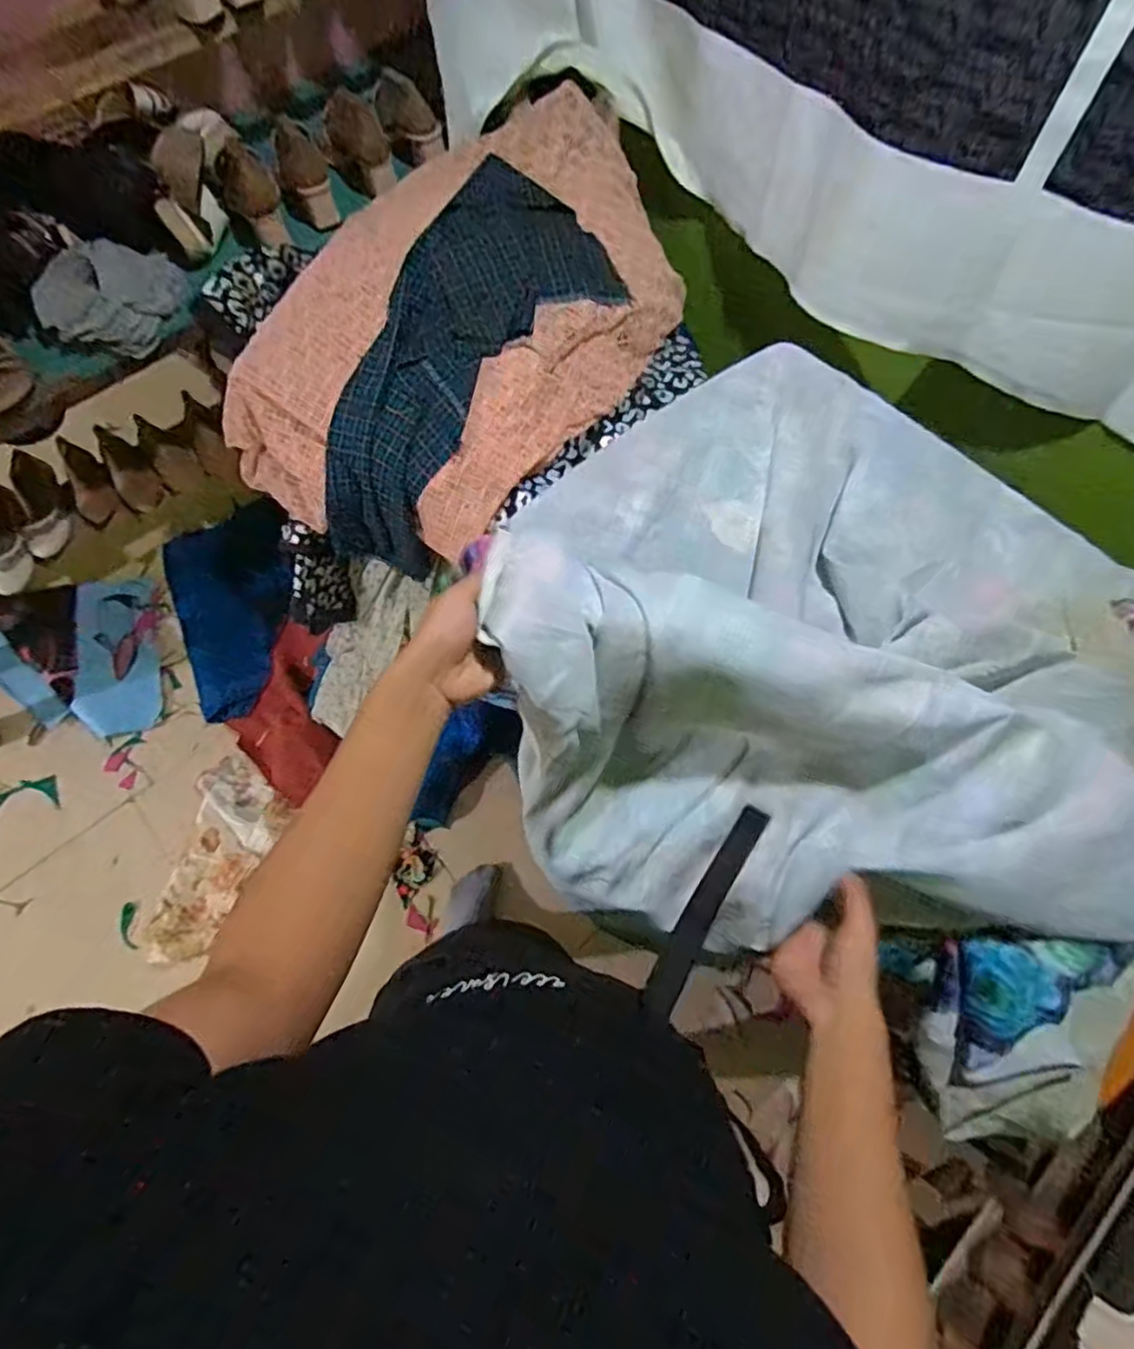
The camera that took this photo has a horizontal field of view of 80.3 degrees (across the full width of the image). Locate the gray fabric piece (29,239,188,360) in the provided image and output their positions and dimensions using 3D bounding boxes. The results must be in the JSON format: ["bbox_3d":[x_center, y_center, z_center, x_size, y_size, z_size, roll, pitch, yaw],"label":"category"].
[{"bbox_3d":[-0.674,-0.563,1.000,0.149,0.078,0.200,37,72,16],"label":"gray fabric piece"}]

